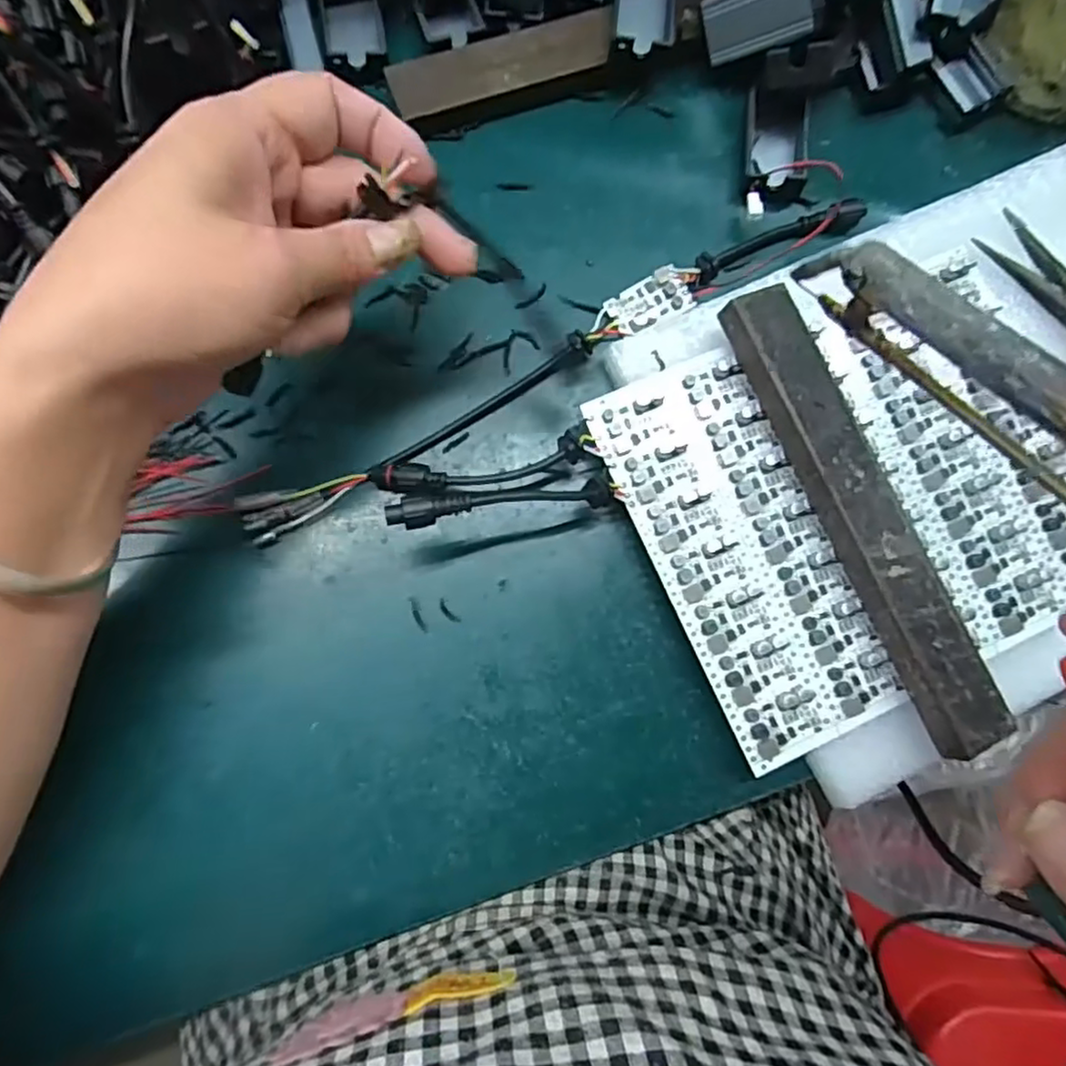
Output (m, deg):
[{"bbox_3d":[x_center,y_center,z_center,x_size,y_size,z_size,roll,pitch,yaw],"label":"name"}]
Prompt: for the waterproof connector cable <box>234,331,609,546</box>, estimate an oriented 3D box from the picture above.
[{"bbox_3d":[-0.045,-0.046,0.305,0.180,0.009,0.021,-29,88,-8],"label":"waterproof connector cable"}]

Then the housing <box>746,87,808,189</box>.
[{"bbox_3d":[0.120,-0.196,0.335,0.030,0.012,0.059,11,69,-5],"label":"housing"}]

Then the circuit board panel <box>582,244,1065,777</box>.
[{"bbox_3d":[0.147,-0.016,0.301,0.196,0.009,0.170,-23,84,-5],"label":"circuit board panel"}]

